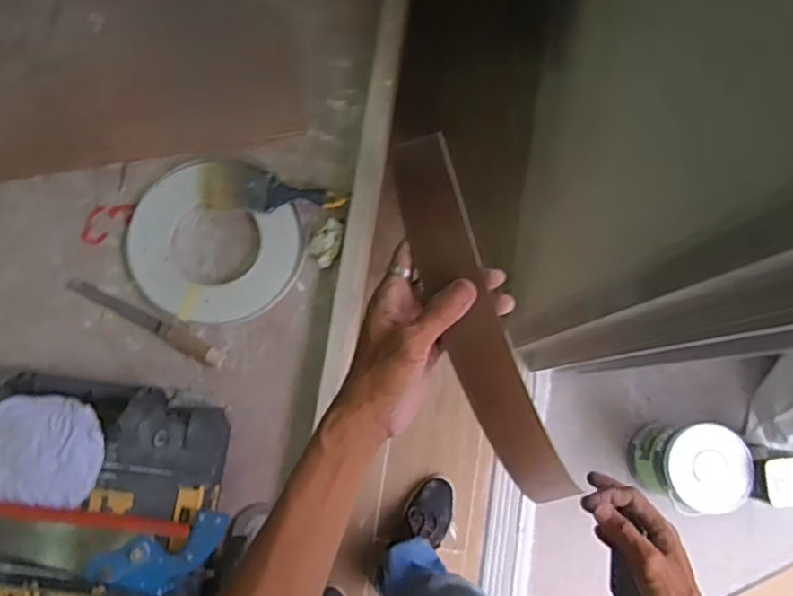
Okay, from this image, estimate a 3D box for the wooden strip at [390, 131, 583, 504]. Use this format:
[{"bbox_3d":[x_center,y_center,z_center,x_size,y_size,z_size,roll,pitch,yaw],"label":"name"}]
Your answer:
[{"bbox_3d":[0.060,0.028,0.446,0.050,0.046,0.270,-22,97,-5],"label":"wooden strip"}]

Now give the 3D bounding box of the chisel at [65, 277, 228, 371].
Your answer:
[{"bbox_3d":[-0.411,0.036,0.997,0.288,0.020,0.034,29,81,3],"label":"chisel"}]

